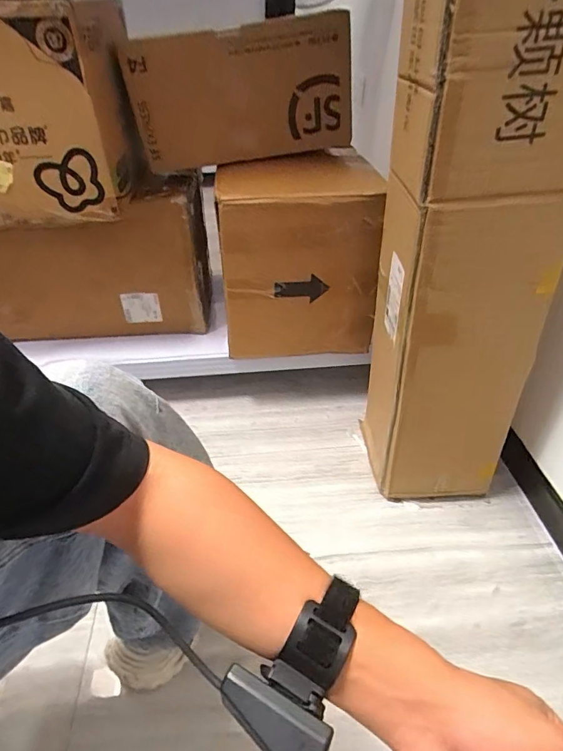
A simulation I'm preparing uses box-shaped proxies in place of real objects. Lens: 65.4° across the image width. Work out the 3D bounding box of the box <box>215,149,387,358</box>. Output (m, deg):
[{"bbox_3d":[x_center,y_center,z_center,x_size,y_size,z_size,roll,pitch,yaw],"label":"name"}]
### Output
[{"bbox_3d":[0.028,-0.234,0.898,0.289,0.337,0.198,-3,40,-3],"label":"box"}]

